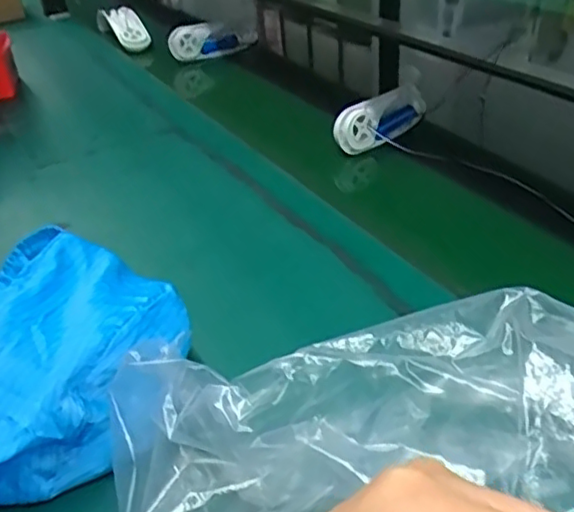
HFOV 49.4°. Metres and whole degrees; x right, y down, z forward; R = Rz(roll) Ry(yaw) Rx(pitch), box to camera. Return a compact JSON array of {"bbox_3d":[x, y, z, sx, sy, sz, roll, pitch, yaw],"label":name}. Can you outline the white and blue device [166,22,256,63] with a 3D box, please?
[{"bbox_3d":[-0.116,-0.355,1.023,0.168,0.057,0.032,-31,42,-31],"label":"white and blue device"}]

